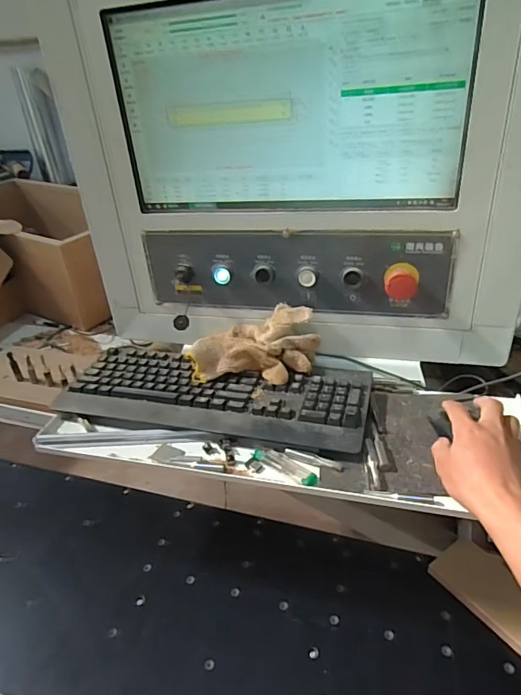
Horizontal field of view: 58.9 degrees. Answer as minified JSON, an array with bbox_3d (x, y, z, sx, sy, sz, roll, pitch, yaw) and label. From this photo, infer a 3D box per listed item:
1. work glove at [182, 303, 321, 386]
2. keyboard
[{"bbox_3d":[-0.011,-0.006,0.687,0.182,0.075,0.096,3,32,10],"label":"work glove"},{"bbox_3d":[-0.067,0.064,0.676,0.440,0.025,0.166,4,33,13],"label":"keyboard"}]

